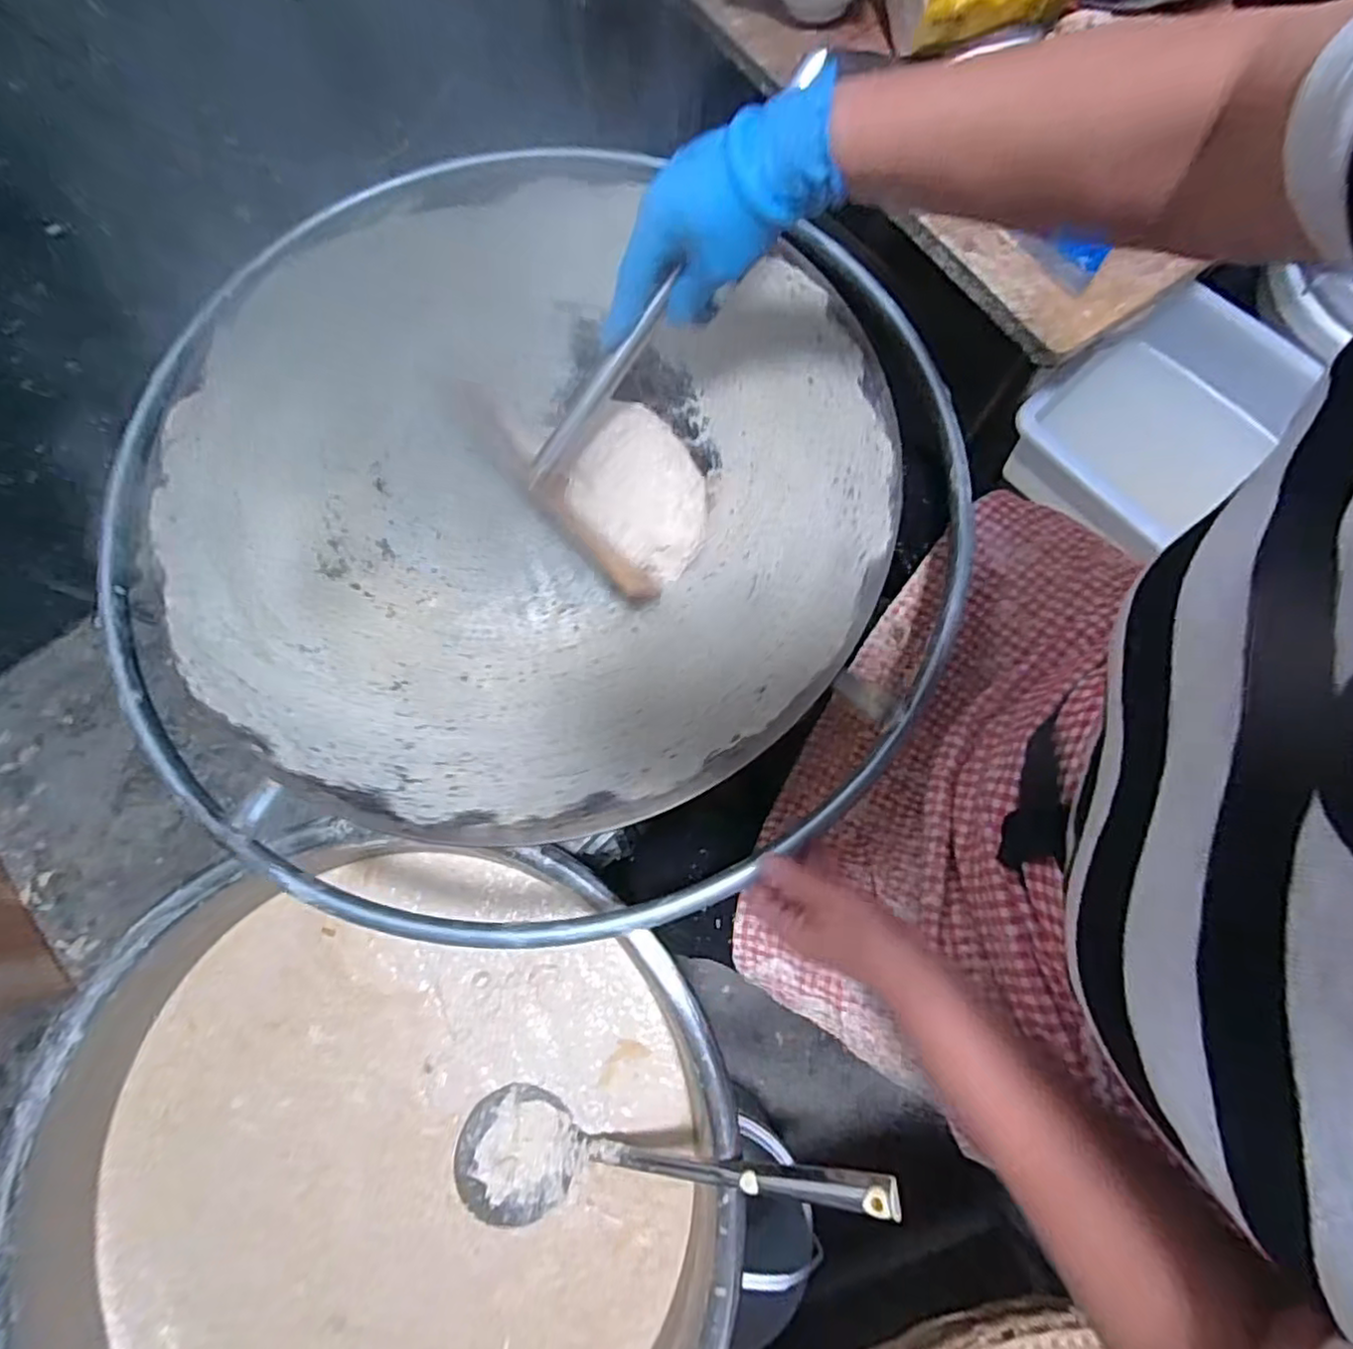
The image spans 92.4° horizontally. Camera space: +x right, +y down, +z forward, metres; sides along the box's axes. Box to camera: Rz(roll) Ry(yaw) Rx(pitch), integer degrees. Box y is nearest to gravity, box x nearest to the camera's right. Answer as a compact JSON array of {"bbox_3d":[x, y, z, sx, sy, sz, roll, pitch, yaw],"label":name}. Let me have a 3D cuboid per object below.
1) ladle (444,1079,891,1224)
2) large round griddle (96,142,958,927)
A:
[{"bbox_3d":[-0.015,0.423,0.539,0.385,0.053,0.112,-9,74,23],"label":"ladle"},{"bbox_3d":[-0.115,-0.127,0.516,0.647,0.060,0.641,0,75,1],"label":"large round griddle"}]

